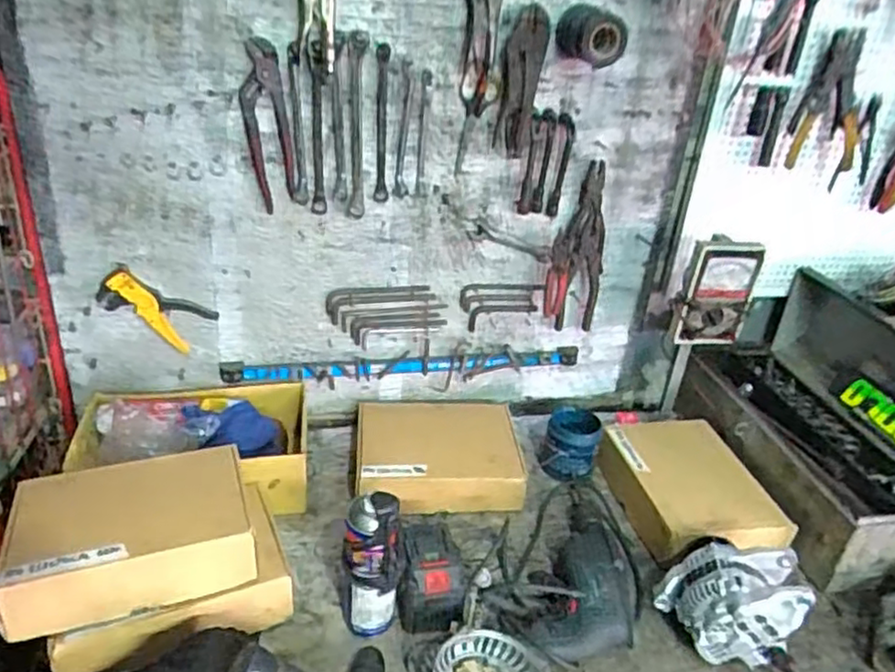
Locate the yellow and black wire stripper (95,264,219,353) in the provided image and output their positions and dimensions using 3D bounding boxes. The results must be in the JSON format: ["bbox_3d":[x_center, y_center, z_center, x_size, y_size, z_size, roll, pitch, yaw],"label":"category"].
[{"bbox_3d":[-0.464,-0.042,1.081,0.165,0.083,0.023,31,17,-28],"label":"yellow and black wire stripper"}]

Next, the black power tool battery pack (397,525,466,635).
[{"bbox_3d":[-0.024,0.321,0.901,0.086,0.110,0.094,2,29,-6],"label":"black power tool battery pack"}]

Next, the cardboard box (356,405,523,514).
[{"bbox_3d":[-0.020,0.196,1.147,0.261,0.086,0.204,1,29,-8],"label":"cardboard box"}]

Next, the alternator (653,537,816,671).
[{"bbox_3d":[0.371,0.351,0.905,0.160,0.130,0.130,8,29,5],"label":"alternator"}]

